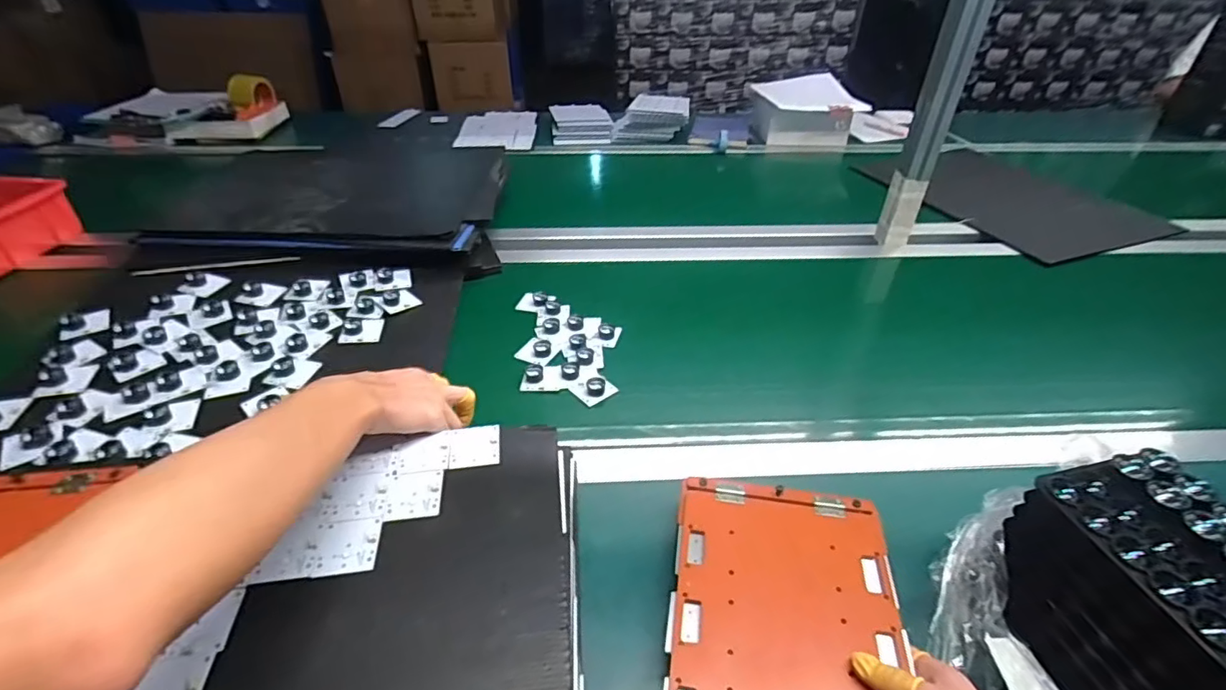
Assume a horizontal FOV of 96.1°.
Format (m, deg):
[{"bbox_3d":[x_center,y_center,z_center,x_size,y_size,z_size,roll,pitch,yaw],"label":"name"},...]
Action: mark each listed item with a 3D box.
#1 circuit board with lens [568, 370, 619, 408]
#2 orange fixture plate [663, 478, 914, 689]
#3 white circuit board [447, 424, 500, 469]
[{"bbox_3d":[-0.025,0.049,0.662,0.044,0.015,0.047,-27,45,-30],"label":"circuit board with lens"},{"bbox_3d":[0.123,0.220,0.404,0.162,0.046,0.248,5,38,8],"label":"orange fixture plate"},{"bbox_3d":[-0.129,0.095,0.517,0.046,0.004,0.047,-7,40,-8],"label":"white circuit board"}]

